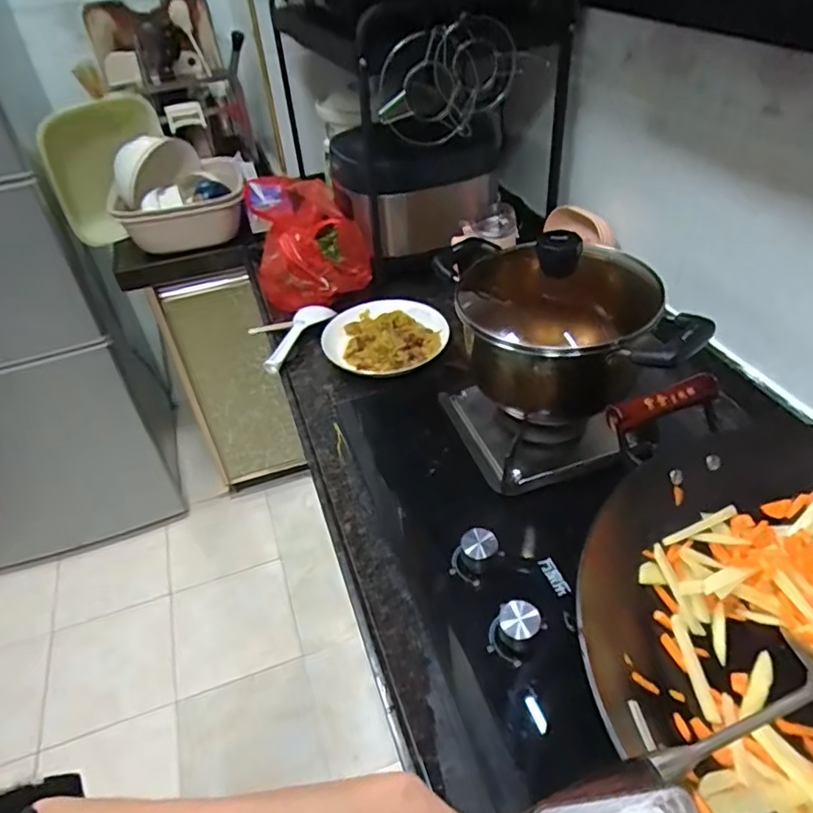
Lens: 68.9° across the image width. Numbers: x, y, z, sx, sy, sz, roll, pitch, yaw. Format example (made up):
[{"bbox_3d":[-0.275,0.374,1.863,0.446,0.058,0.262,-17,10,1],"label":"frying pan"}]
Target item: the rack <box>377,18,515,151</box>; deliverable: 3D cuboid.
[{"bbox_3d":[0.063,-0.462,0.846,0.225,0.141,0.061,-31,47,-26],"label":"rack"}]

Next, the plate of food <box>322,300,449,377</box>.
[{"bbox_3d":[-0.033,-0.106,0.909,0.186,0.042,0.148,-3,41,2],"label":"plate of food"}]

